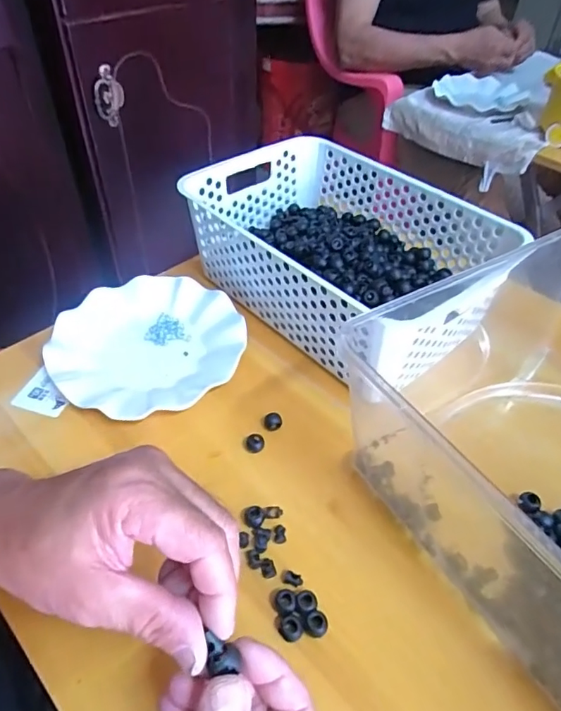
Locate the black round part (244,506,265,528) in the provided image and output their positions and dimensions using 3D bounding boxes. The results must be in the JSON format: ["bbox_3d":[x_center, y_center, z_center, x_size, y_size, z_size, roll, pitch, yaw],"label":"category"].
[{"bbox_3d":[-0.020,0.121,0.379,0.015,0.005,0.016,2,45,-2],"label":"black round part"}]

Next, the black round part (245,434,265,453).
[{"bbox_3d":[-0.021,0.074,0.426,0.016,0.011,0.013,3,45,0],"label":"black round part"}]

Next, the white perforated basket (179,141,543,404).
[{"bbox_3d":[0.060,-0.115,0.526,0.207,0.114,0.300,-33,55,-30],"label":"white perforated basket"}]

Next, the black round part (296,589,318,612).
[{"bbox_3d":[0.018,0.166,0.338,0.013,0.010,0.014,2,45,-2],"label":"black round part"}]

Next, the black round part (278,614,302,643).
[{"bbox_3d":[0.006,0.175,0.324,0.015,0.008,0.014,2,45,-2],"label":"black round part"}]

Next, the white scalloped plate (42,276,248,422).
[{"bbox_3d":[-0.130,-0.014,0.501,0.179,0.024,0.169,2,45,-2],"label":"white scalloped plate"}]

